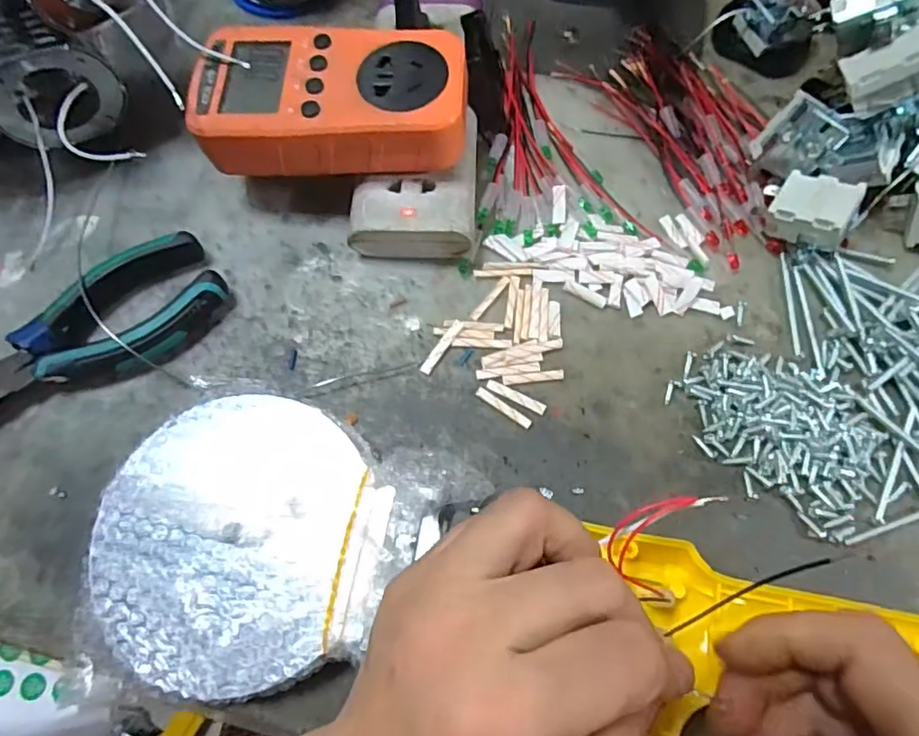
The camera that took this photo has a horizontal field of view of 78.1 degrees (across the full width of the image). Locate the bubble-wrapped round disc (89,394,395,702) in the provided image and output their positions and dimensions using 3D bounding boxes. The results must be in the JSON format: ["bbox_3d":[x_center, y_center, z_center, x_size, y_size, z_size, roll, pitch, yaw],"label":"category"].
[{"bbox_3d":[-0.089,0.070,0.237,0.115,0.030,0.111,1,71,-2],"label":"bubble-wrapped round disc"}]

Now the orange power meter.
[{"bbox_3d":[-0.061,-0.129,0.271,0.125,0.032,0.070,-1,71,-2],"label":"orange power meter"}]

